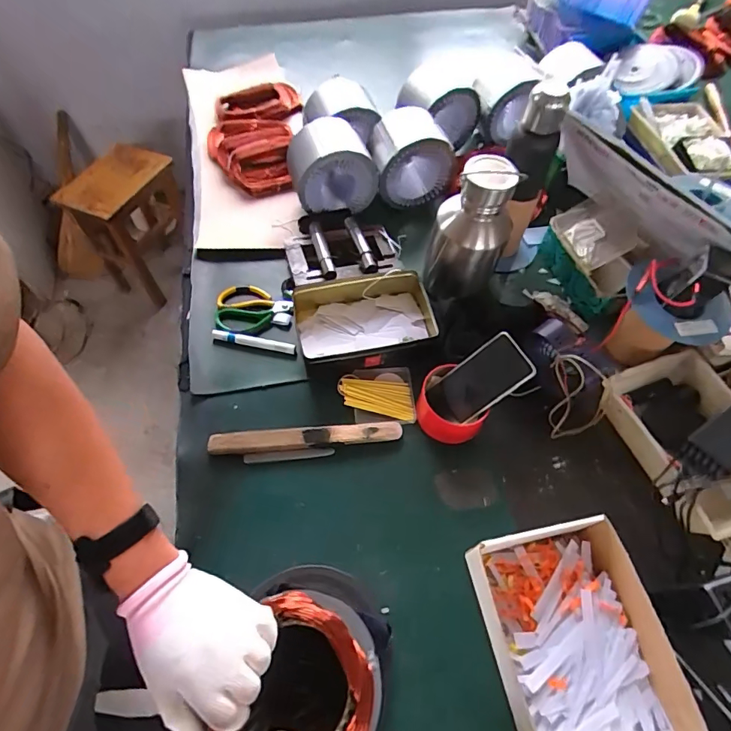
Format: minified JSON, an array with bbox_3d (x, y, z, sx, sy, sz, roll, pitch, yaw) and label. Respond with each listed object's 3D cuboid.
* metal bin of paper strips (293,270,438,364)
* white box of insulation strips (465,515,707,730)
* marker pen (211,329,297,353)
[{"bbox_3d":[0.002,-0.072,0.741,0.219,0.058,0.146,-10,60,-6],"label":"metal bin of paper strips"},{"bbox_3d":[0.243,0.321,0.522,0.196,0.073,0.247,-10,59,-5],"label":"white box of insulation strips"},{"bbox_3d":[-0.186,-0.040,0.752,0.143,0.014,0.017,11,60,6],"label":"marker pen"}]

